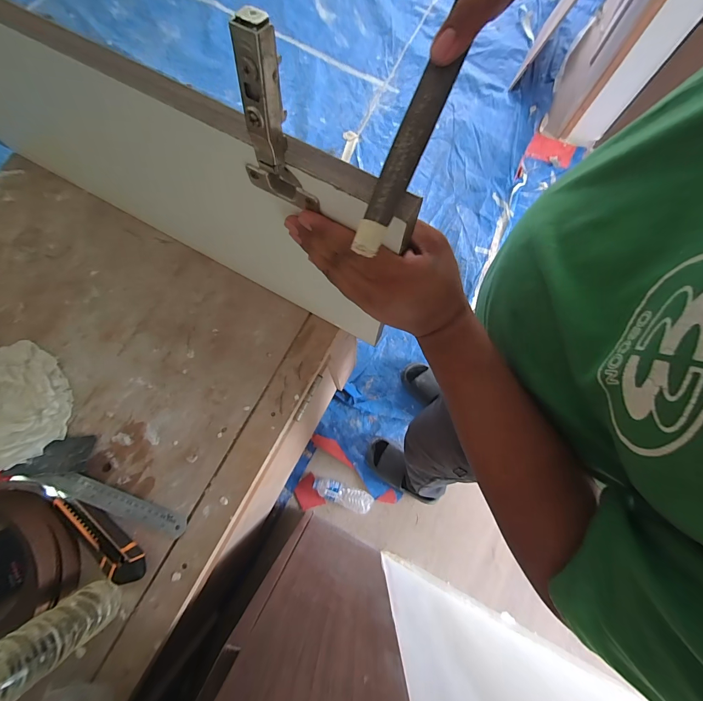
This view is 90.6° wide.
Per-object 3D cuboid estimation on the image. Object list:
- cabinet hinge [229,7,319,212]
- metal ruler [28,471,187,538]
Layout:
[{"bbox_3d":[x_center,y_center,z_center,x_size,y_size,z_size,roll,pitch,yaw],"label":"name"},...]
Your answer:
[{"bbox_3d":[-0.049,-0.132,0.212,0.055,0.119,0.021,22,77,3],"label":"cabinet hinge"},{"bbox_3d":[-0.327,0.207,0.477,0.206,0.009,0.030,22,66,-1],"label":"metal ruler"}]

